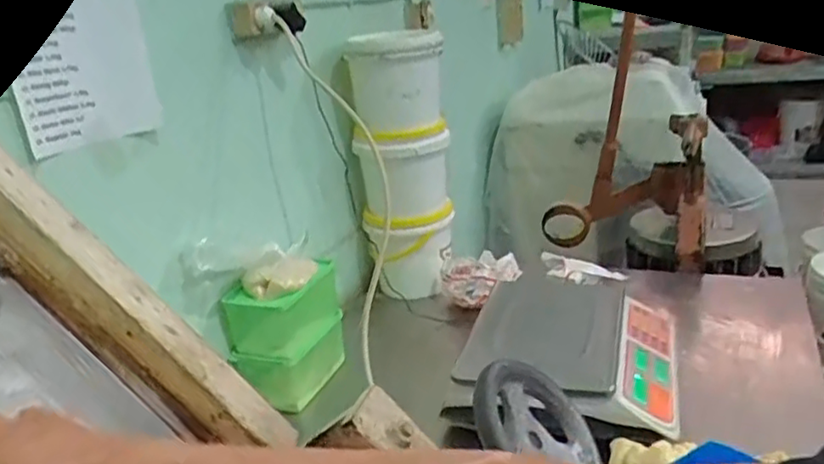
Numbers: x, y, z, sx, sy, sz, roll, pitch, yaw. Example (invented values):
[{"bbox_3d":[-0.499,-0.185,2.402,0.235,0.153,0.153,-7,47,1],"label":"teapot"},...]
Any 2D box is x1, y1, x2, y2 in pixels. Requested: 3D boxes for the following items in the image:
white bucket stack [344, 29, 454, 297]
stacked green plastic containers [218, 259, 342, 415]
[{"bbox_3d":[-0.012,-0.124,1.358,0.191,0.520,0.177,-7,19,-2],"label":"white bucket stack"},{"bbox_3d":[-0.210,0.173,1.141,0.139,0.193,0.170,0,20,17],"label":"stacked green plastic containers"}]

